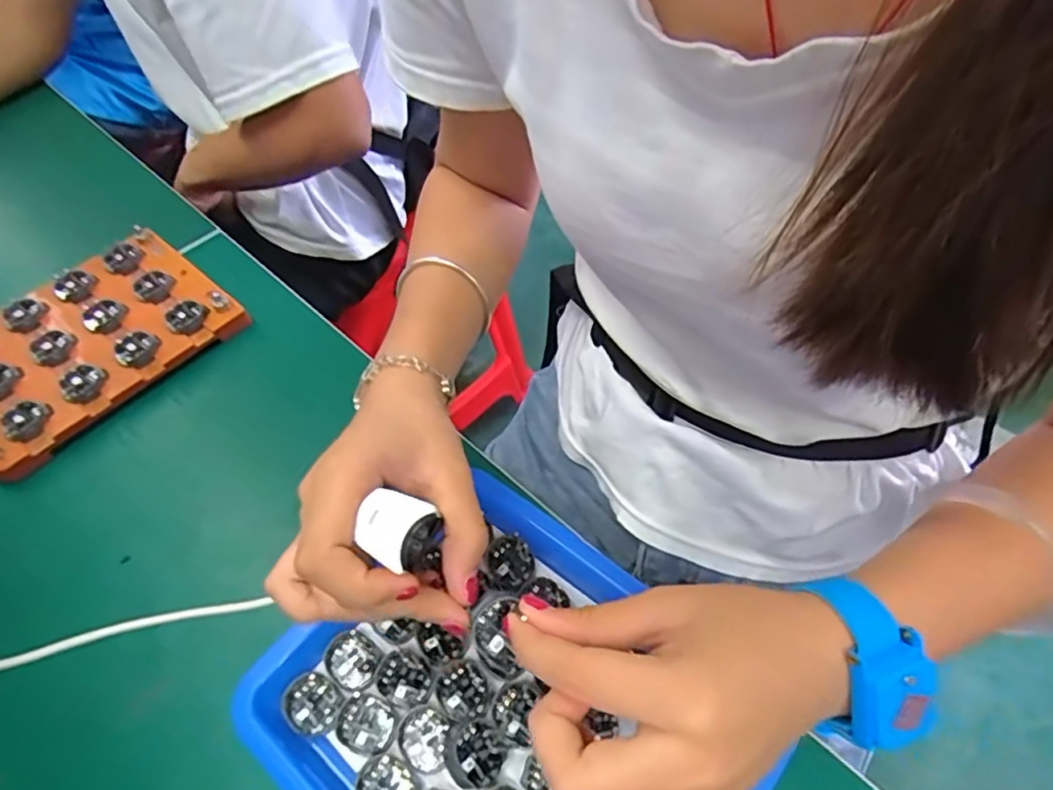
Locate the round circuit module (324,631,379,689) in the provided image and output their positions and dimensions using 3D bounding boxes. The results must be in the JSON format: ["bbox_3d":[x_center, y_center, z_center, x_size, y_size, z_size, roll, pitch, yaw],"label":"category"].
[{"bbox_3d":[-0.089,0.135,0.324,0.028,0.004,0.025,23,58,20],"label":"round circuit module"}]

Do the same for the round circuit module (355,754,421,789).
[{"bbox_3d":[-0.064,0.180,0.290,0.028,0.005,0.025,22,57,20],"label":"round circuit module"}]

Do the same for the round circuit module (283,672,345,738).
[{"bbox_3d":[-0.105,0.152,0.312,0.028,0.004,0.025,22,57,19],"label":"round circuit module"}]

